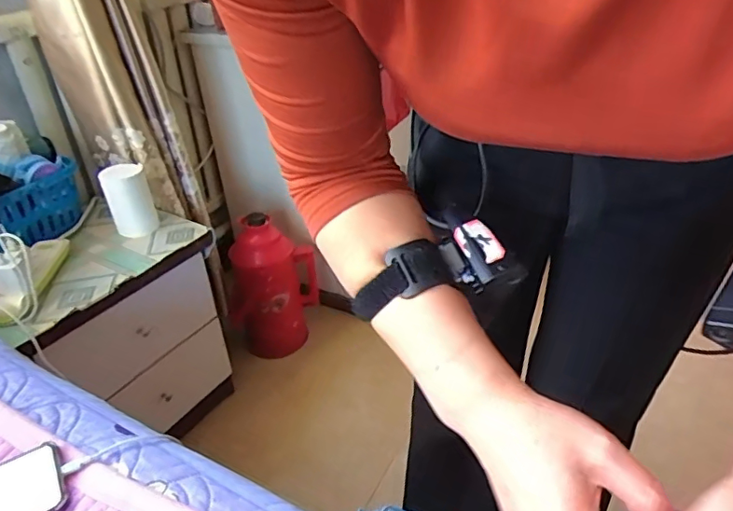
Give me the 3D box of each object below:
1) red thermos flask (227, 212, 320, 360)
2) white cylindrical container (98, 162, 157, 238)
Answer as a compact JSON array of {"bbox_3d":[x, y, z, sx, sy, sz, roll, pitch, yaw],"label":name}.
[{"bbox_3d":[-0.232,0.087,1.285,0.217,0.335,0.152,-11,35,-13],"label":"red thermos flask"},{"bbox_3d":[-0.443,-0.097,0.988,0.080,0.118,0.085,-17,36,-21],"label":"white cylindrical container"}]

